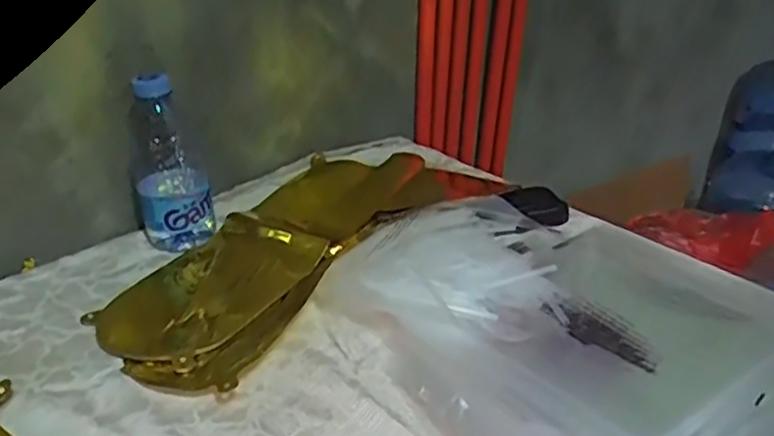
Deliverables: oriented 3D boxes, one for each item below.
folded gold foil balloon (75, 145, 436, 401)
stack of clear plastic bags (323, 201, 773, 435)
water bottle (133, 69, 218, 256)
[{"bbox_3d":[-0.086,0.021,0.624,0.180,0.046,0.407,17,29,26],"label":"folded gold foil balloon"},{"bbox_3d":[0.149,0.077,0.487,0.289,0.035,0.310,-18,36,-26],"label":"stack of clear plastic bags"},{"bbox_3d":[-0.202,-0.048,0.604,0.066,0.157,0.062,-9,28,-22],"label":"water bottle"}]

